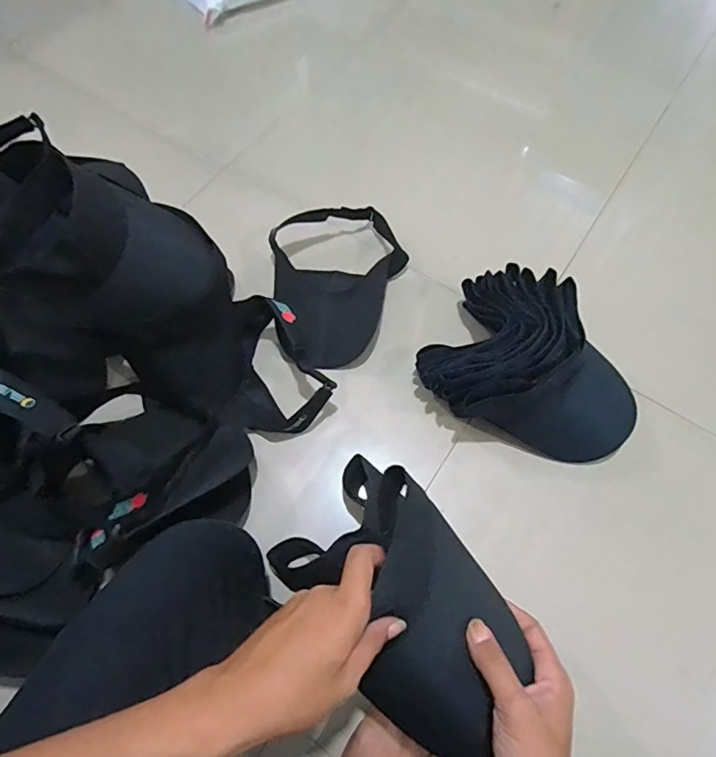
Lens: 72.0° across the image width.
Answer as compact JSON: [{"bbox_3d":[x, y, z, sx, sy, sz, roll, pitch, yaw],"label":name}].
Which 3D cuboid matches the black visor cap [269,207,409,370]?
[{"bbox_3d":[-0.029,-0.149,0.736,0.206,0.073,0.237,-16,68,-7],"label":"black visor cap"}]

